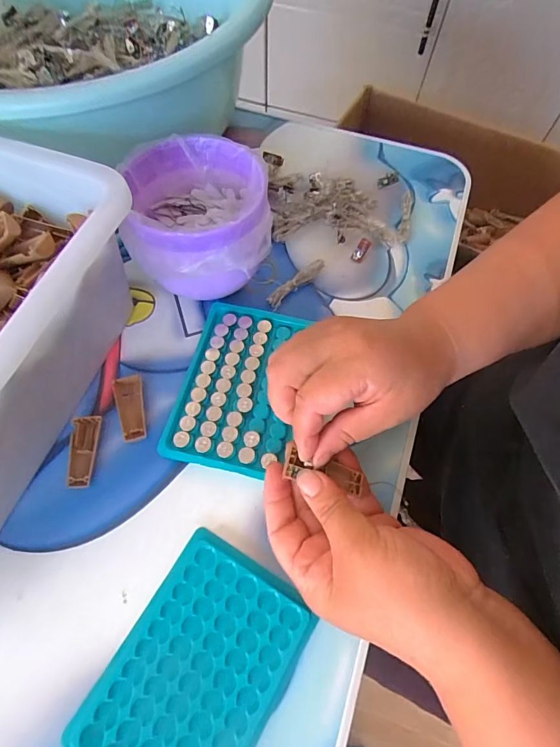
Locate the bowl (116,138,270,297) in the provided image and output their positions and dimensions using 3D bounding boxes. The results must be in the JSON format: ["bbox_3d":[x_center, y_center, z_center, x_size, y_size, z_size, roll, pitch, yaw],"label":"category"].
[{"bbox_3d":[-0.060,-0.112,0.325,0.105,0.086,0.118,-12,65,-7],"label":"bowl"}]

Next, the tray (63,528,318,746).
[{"bbox_3d":[-0.047,0.171,0.233,0.095,0.007,0.127,28,65,14],"label":"tray"}]

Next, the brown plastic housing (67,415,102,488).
[{"bbox_3d":[-0.140,0.056,0.288,0.019,0.011,0.050,-1,64,-2],"label":"brown plastic housing"}]

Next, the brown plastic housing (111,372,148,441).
[{"bbox_3d":[-0.113,0.025,0.303,0.020,0.009,0.052,-12,65,-7],"label":"brown plastic housing"}]

